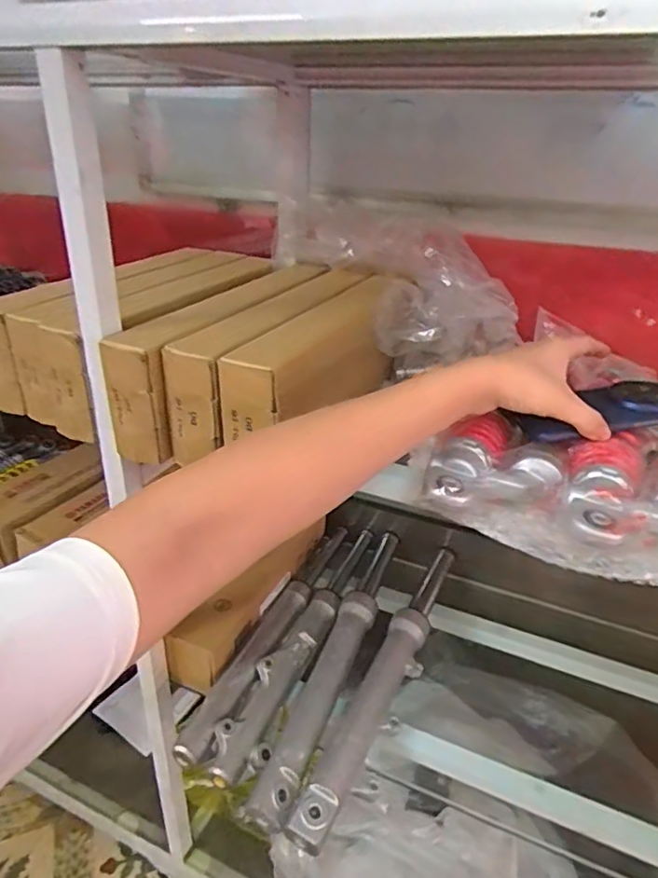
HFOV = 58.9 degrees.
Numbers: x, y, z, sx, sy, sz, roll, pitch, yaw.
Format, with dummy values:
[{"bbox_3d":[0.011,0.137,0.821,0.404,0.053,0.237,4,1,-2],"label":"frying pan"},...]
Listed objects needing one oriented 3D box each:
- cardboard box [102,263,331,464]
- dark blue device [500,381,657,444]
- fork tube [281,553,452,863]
[{"bbox_3d":[-0.107,-0.107,0.662,0.068,0.111,0.360,12,29,18],"label":"cardboard box"},{"bbox_3d":[0.240,-0.023,0.512,0.164,0.017,0.067,-12,31,-19],"label":"dark blue device"},{"bbox_3d":[0.082,0.292,0.741,0.056,0.041,0.458,17,31,26],"label":"fork tube"}]

